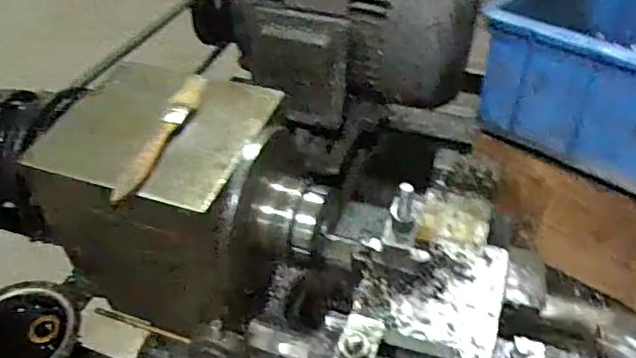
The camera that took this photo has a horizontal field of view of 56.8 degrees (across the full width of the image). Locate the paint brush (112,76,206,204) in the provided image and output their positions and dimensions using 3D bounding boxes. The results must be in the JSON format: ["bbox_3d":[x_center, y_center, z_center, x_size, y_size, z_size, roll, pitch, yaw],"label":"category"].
[{"bbox_3d":[-0.126,-0.039,0.481,0.025,0.008,0.159,7,45,9],"label":"paint brush"}]

